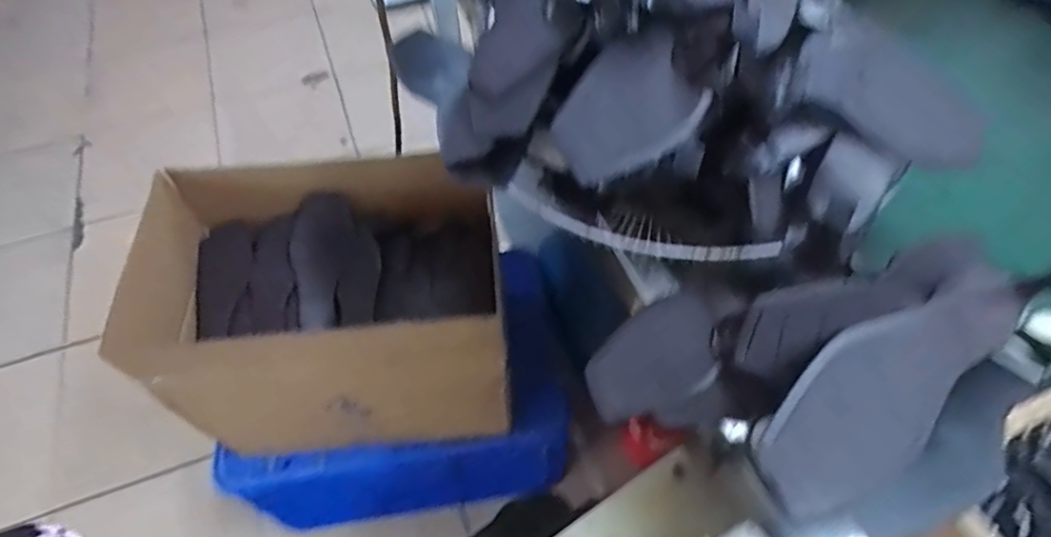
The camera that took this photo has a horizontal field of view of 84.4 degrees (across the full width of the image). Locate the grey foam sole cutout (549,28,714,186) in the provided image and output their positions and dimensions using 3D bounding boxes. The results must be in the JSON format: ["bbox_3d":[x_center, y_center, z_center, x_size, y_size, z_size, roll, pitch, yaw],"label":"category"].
[{"bbox_3d":[0.073,-0.117,0.431,0.110,0.014,0.085,-33,89,2],"label":"grey foam sole cutout"}]

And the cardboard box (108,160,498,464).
[{"bbox_3d":[-0.270,0.064,0.859,0.437,0.328,0.299,-7,56,-4],"label":"cardboard box"}]

